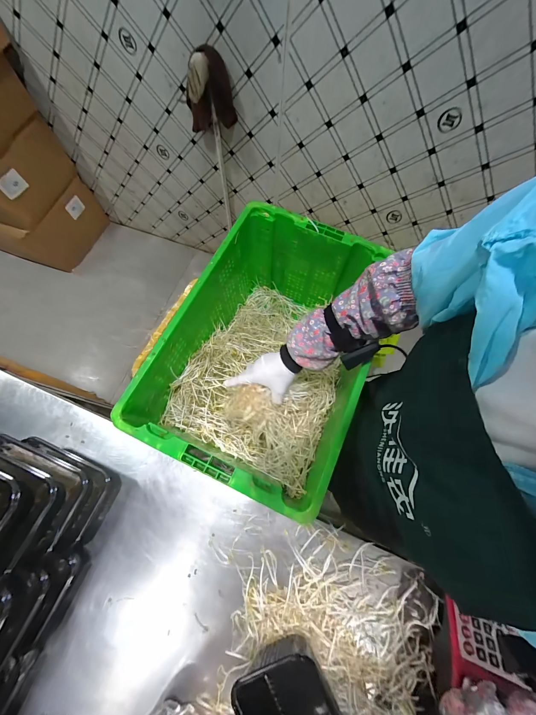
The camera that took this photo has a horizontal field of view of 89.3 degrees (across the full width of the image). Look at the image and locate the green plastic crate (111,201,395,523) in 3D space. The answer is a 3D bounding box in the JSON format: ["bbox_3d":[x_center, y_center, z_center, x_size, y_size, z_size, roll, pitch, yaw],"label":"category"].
[{"bbox_3d":[0.006,-0.009,0.678,0.383,0.296,0.574,22,71,6],"label":"green plastic crate"}]

